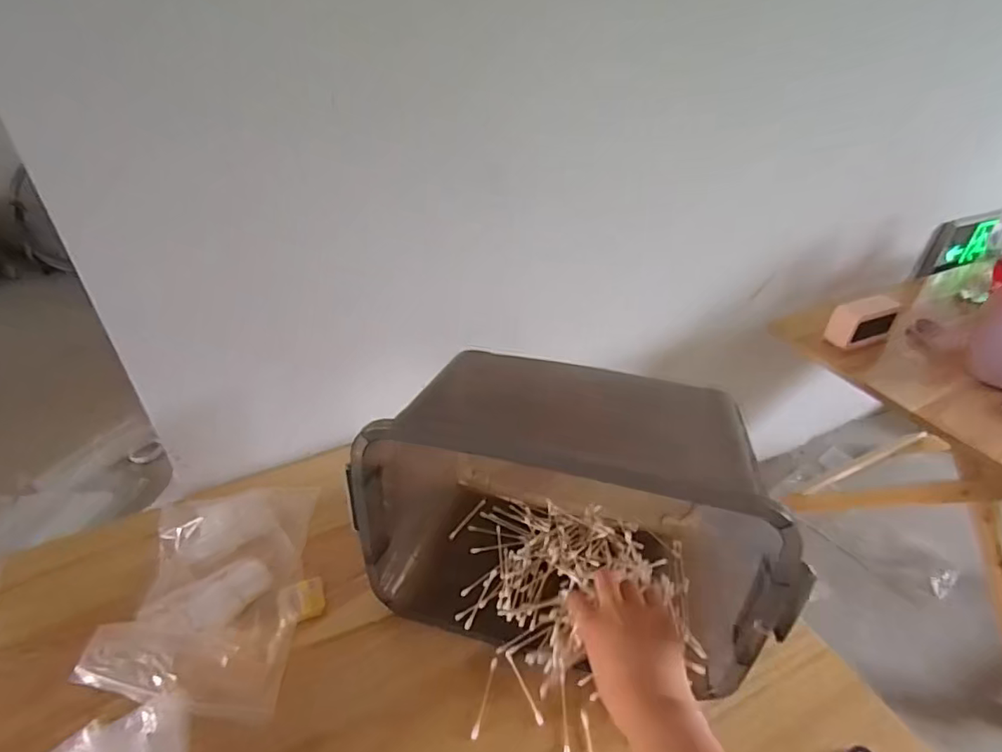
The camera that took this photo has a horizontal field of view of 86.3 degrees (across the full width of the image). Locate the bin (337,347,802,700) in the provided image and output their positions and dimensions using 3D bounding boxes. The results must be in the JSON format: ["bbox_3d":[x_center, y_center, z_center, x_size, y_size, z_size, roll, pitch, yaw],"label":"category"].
[{"bbox_3d":[0.073,0.126,0.534,0.379,0.229,0.208,9,37,12],"label":"bin"}]

